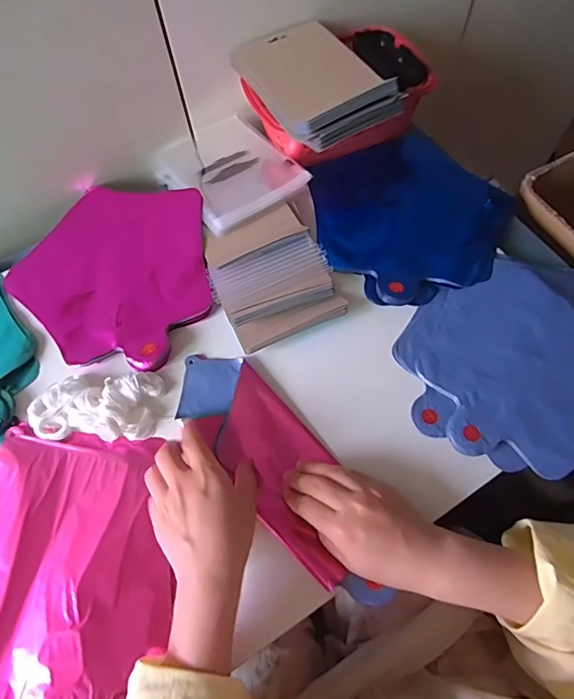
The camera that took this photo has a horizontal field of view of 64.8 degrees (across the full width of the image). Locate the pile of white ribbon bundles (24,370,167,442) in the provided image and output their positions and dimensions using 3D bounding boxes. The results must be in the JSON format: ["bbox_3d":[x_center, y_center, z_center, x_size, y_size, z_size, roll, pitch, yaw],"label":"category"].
[{"bbox_3d":[-0.186,0.052,0.431,0.124,0.023,0.063,-3,63,0],"label":"pile of white ribbon bundles"}]

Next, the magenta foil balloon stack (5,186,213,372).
[{"bbox_3d":[-0.193,-0.090,0.503,0.221,0.022,0.220,5,64,5],"label":"magenta foil balloon stack"}]

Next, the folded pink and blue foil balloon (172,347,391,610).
[{"bbox_3d":[-0.010,0.109,0.419,0.091,0.016,0.270,-31,69,-13],"label":"folded pink and blue foil balloon"}]

